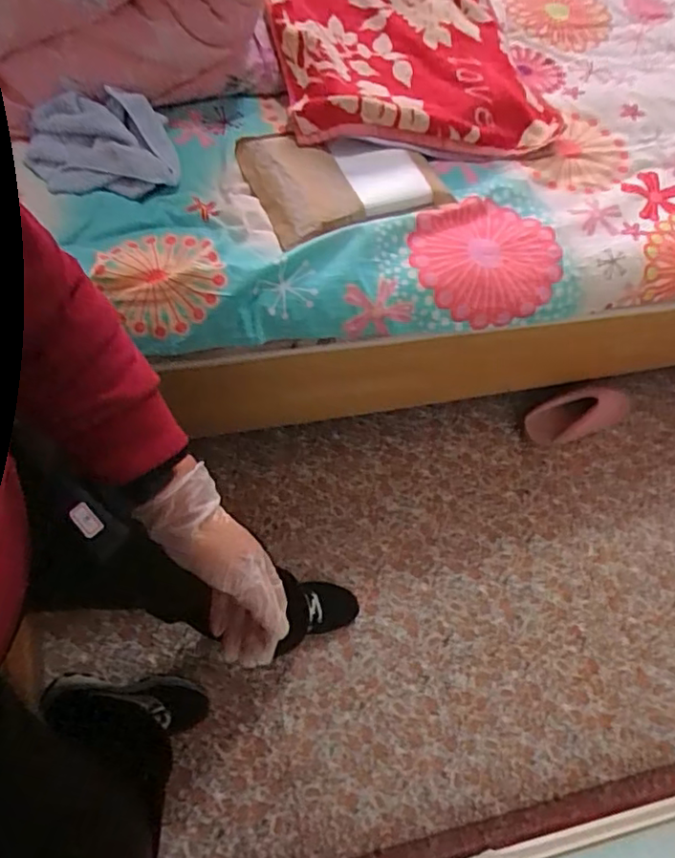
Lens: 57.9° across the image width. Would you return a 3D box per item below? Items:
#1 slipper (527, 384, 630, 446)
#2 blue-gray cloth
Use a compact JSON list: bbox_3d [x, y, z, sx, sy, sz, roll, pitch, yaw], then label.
[{"bbox_3d":[0.517,-0.035,1.284,0.238,0.095,0.086,-15,66,-13],"label":"slipper"},{"bbox_3d":[-0.311,-0.377,0.814,0.195,0.037,0.138,4,90,1],"label":"blue-gray cloth"}]

